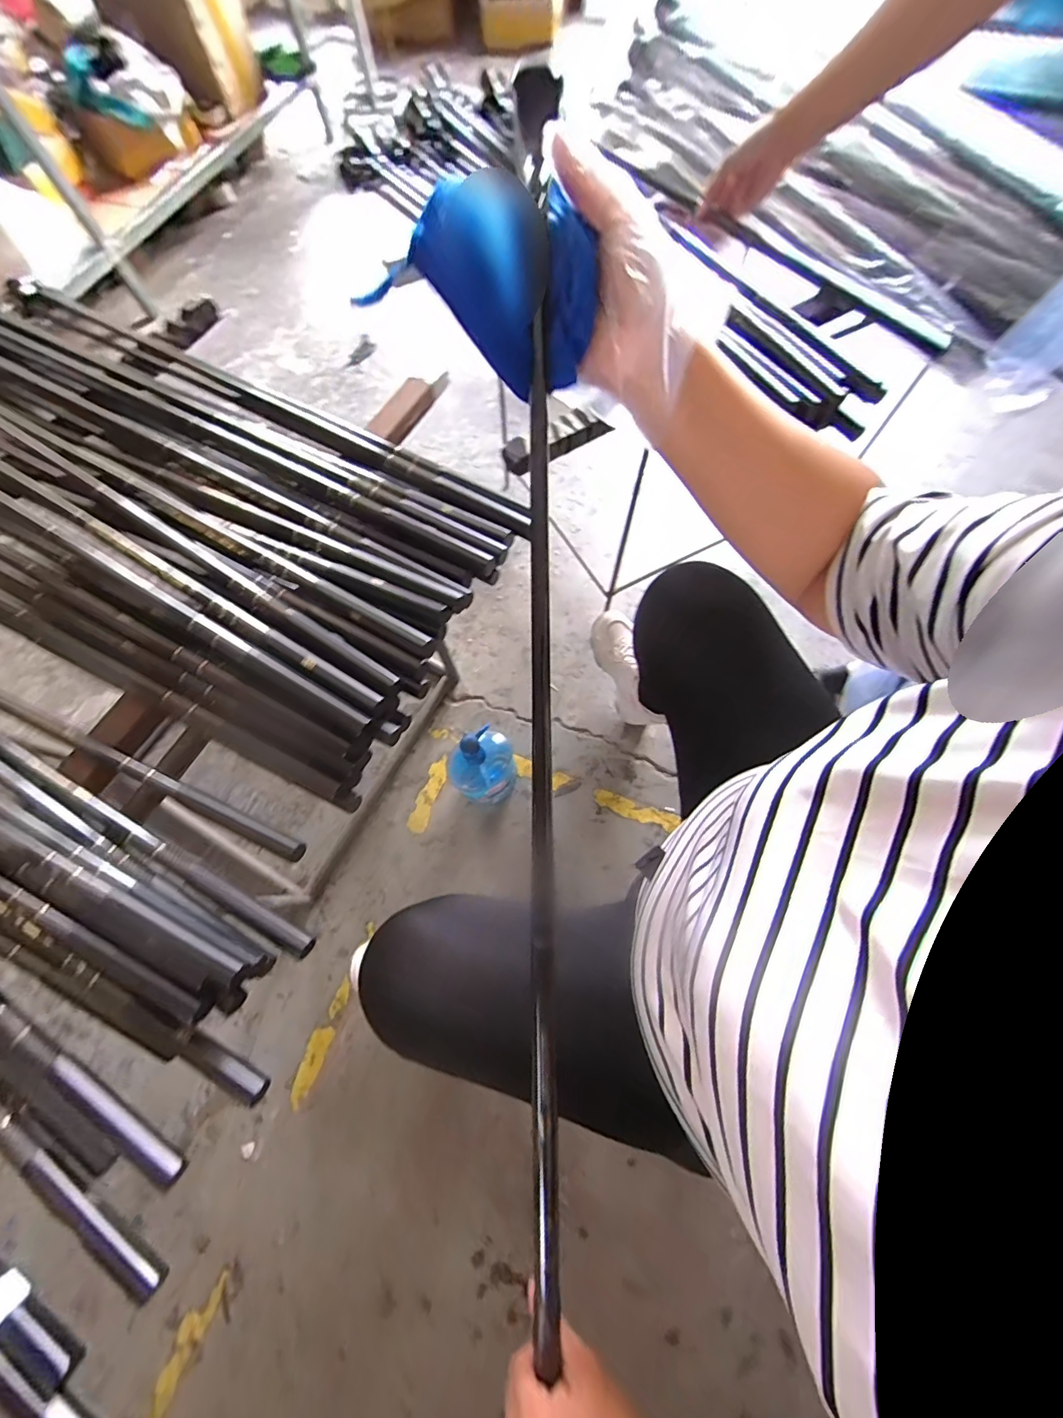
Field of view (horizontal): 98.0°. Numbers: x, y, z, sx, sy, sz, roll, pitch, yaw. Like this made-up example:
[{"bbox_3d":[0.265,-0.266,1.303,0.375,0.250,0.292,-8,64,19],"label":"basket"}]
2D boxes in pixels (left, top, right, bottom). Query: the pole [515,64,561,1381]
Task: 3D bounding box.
[{"bbox_3d":[0.005,0.022,0.303,0.020,0.024,0.819,-1,92,2],"label":"pole"}]

